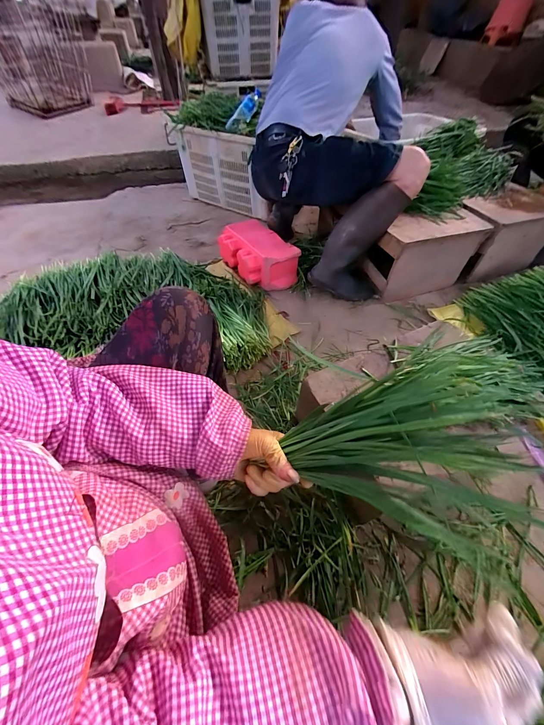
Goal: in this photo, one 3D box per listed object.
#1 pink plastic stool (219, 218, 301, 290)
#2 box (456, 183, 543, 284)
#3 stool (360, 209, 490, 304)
[{"bbox_3d":[-0.069,-0.442,1.169,0.210,0.136,0.357,-28,59,-21],"label":"pink plastic stool"},{"bbox_3d":[0.926,-0.531,1.180,0.393,0.241,0.254,-21,56,-17],"label":"box"},{"bbox_3d":[0.539,-0.400,1.061,0.394,0.248,0.176,-14,54,-12],"label":"stool"}]

